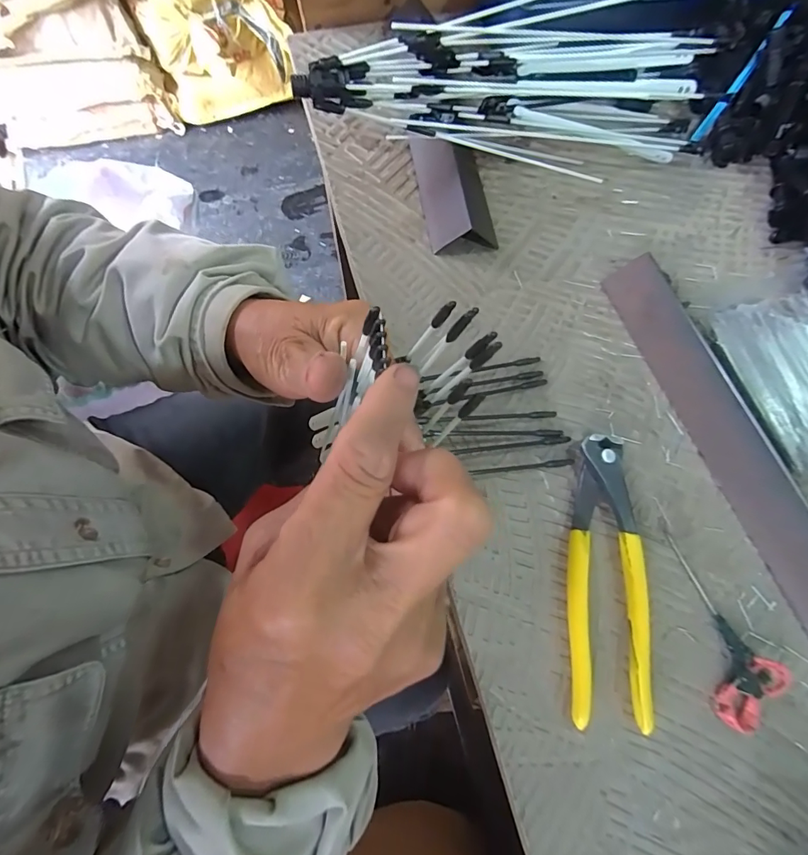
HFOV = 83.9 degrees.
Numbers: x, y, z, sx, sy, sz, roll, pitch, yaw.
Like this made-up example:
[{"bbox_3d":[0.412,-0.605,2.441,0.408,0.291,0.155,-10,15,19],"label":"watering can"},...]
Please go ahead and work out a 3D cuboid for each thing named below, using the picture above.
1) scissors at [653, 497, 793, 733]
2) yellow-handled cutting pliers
[{"bbox_3d":[0.191,0.107,0.271,0.043,0.008,0.129,-9,74,-5],"label":"scissors"},{"bbox_3d":[0.121,0.086,0.271,0.044,0.012,0.162,5,73,-1],"label":"yellow-handled cutting pliers"}]

